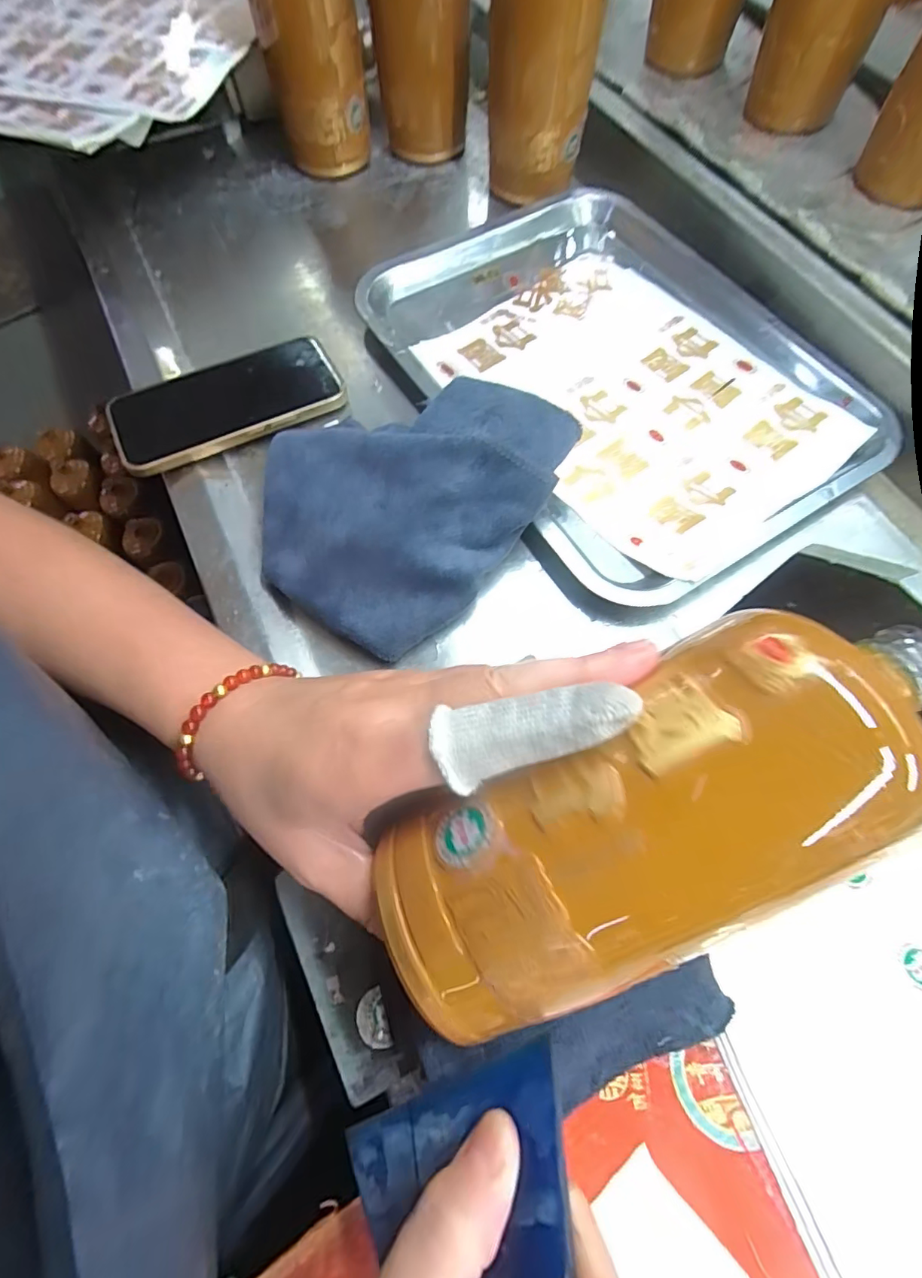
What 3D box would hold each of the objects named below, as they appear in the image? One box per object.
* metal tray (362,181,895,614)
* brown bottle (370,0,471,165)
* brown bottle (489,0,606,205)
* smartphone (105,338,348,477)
[{"bbox_3d":[0.108,-0.203,0.372,0.258,0.024,0.351,-32,70,-11],"label":"metal tray"},{"bbox_3d":[-0.035,-0.544,0.430,0.088,0.177,0.095,-2,67,1],"label":"brown bottle"},{"bbox_3d":[0.066,-0.472,0.396,0.083,0.176,0.095,-1,67,1],"label":"brown bottle"},{"bbox_3d":[-0.164,-0.169,0.358,0.155,0.013,0.078,-22,67,-10],"label":"smartphone"}]

